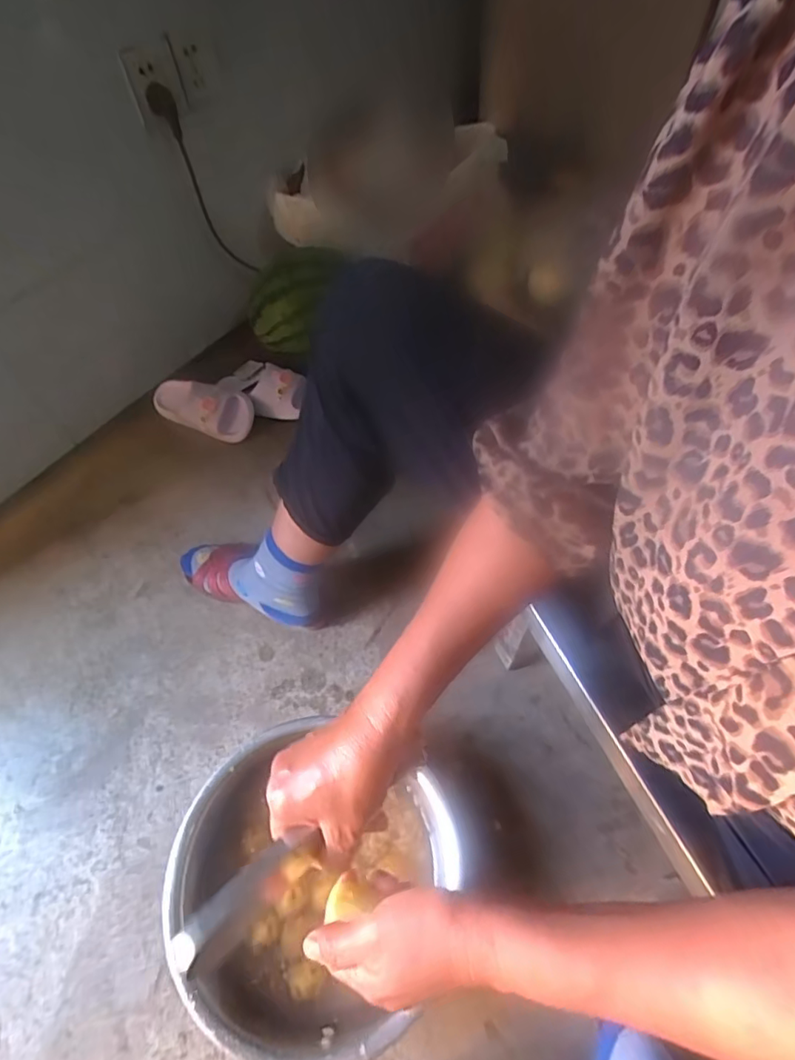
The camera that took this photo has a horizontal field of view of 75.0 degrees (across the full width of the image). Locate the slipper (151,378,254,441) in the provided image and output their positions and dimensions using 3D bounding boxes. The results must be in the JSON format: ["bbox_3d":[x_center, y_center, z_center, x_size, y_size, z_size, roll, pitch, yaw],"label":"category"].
[{"bbox_3d":[-0.371,-0.224,0.956,0.211,0.063,0.091,13,61,10],"label":"slipper"}]

